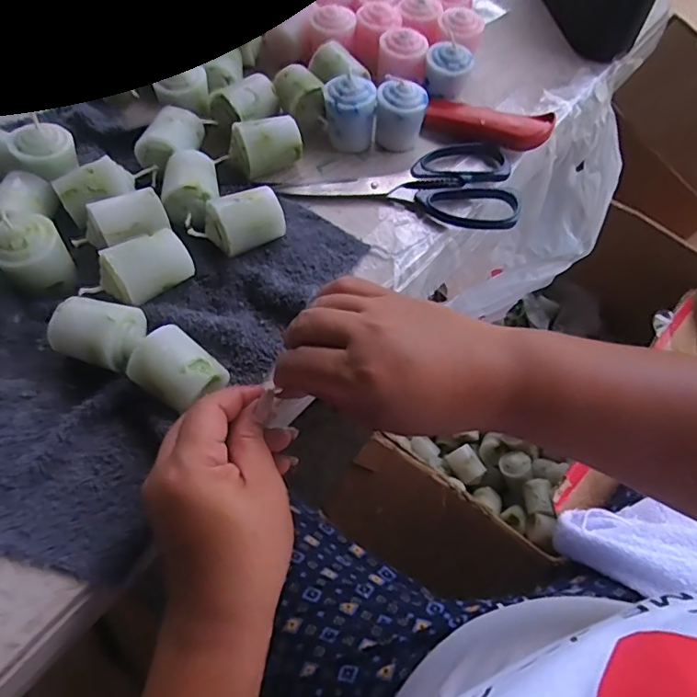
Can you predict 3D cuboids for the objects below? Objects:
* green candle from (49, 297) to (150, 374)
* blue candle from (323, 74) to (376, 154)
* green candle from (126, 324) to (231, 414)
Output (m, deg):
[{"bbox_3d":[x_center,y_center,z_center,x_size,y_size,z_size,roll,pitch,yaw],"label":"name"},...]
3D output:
[{"bbox_3d":[-0.140,-0.008,0.299,0.046,0.035,0.036,13,63,3],"label":"green candle"},{"bbox_3d":[0.000,-0.178,0.397,0.036,0.047,0.034,3,63,-2],"label":"blue candle"},{"bbox_3d":[-0.093,0.014,0.292,0.043,0.034,0.035,33,66,13],"label":"green candle"}]

